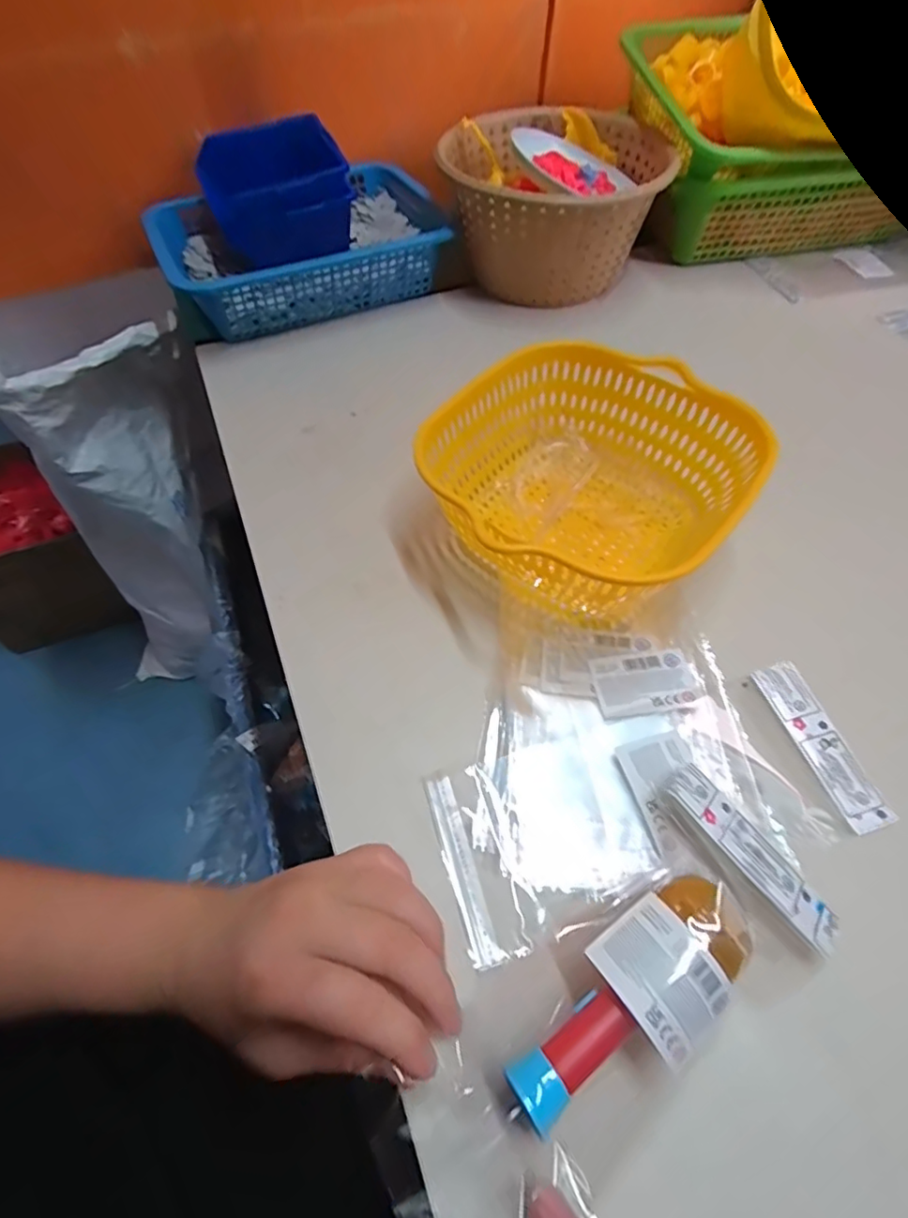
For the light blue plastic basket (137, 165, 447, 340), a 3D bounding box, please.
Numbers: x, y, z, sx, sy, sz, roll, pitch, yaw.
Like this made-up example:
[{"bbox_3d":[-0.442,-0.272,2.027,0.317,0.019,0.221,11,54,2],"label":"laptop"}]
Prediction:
[{"bbox_3d":[-0.152,-0.381,0.603,0.289,0.068,0.195,-20,58,-12],"label":"light blue plastic basket"}]

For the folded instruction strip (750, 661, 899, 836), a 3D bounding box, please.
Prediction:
[{"bbox_3d":[0.211,0.076,0.326,0.027,0.004,0.098,-14,57,-8],"label":"folded instruction strip"}]

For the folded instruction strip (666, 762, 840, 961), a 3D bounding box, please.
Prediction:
[{"bbox_3d":[0.149,0.121,0.282,0.101,0.004,0.028,47,49,13],"label":"folded instruction strip"}]

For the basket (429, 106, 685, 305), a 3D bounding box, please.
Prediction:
[{"bbox_3d":[0.102,-0.421,0.594,0.218,0.109,0.228,-6,56,-3],"label":"basket"}]

